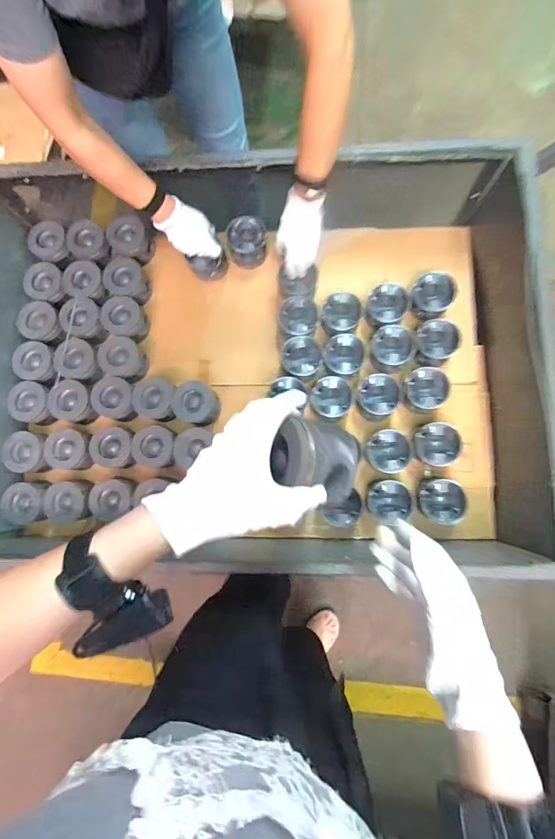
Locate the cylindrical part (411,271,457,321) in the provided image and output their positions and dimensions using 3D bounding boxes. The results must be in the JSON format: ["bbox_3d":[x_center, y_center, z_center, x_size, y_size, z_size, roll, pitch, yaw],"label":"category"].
[{"bbox_3d":[0.343,-0.276,0.933,0.087,0.054,0.090,-1,81,4],"label":"cylindrical part"}]

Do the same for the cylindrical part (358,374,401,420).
[{"bbox_3d":[0.220,-0.048,0.916,0.081,0.060,0.088,-1,81,4],"label":"cylindrical part"}]

